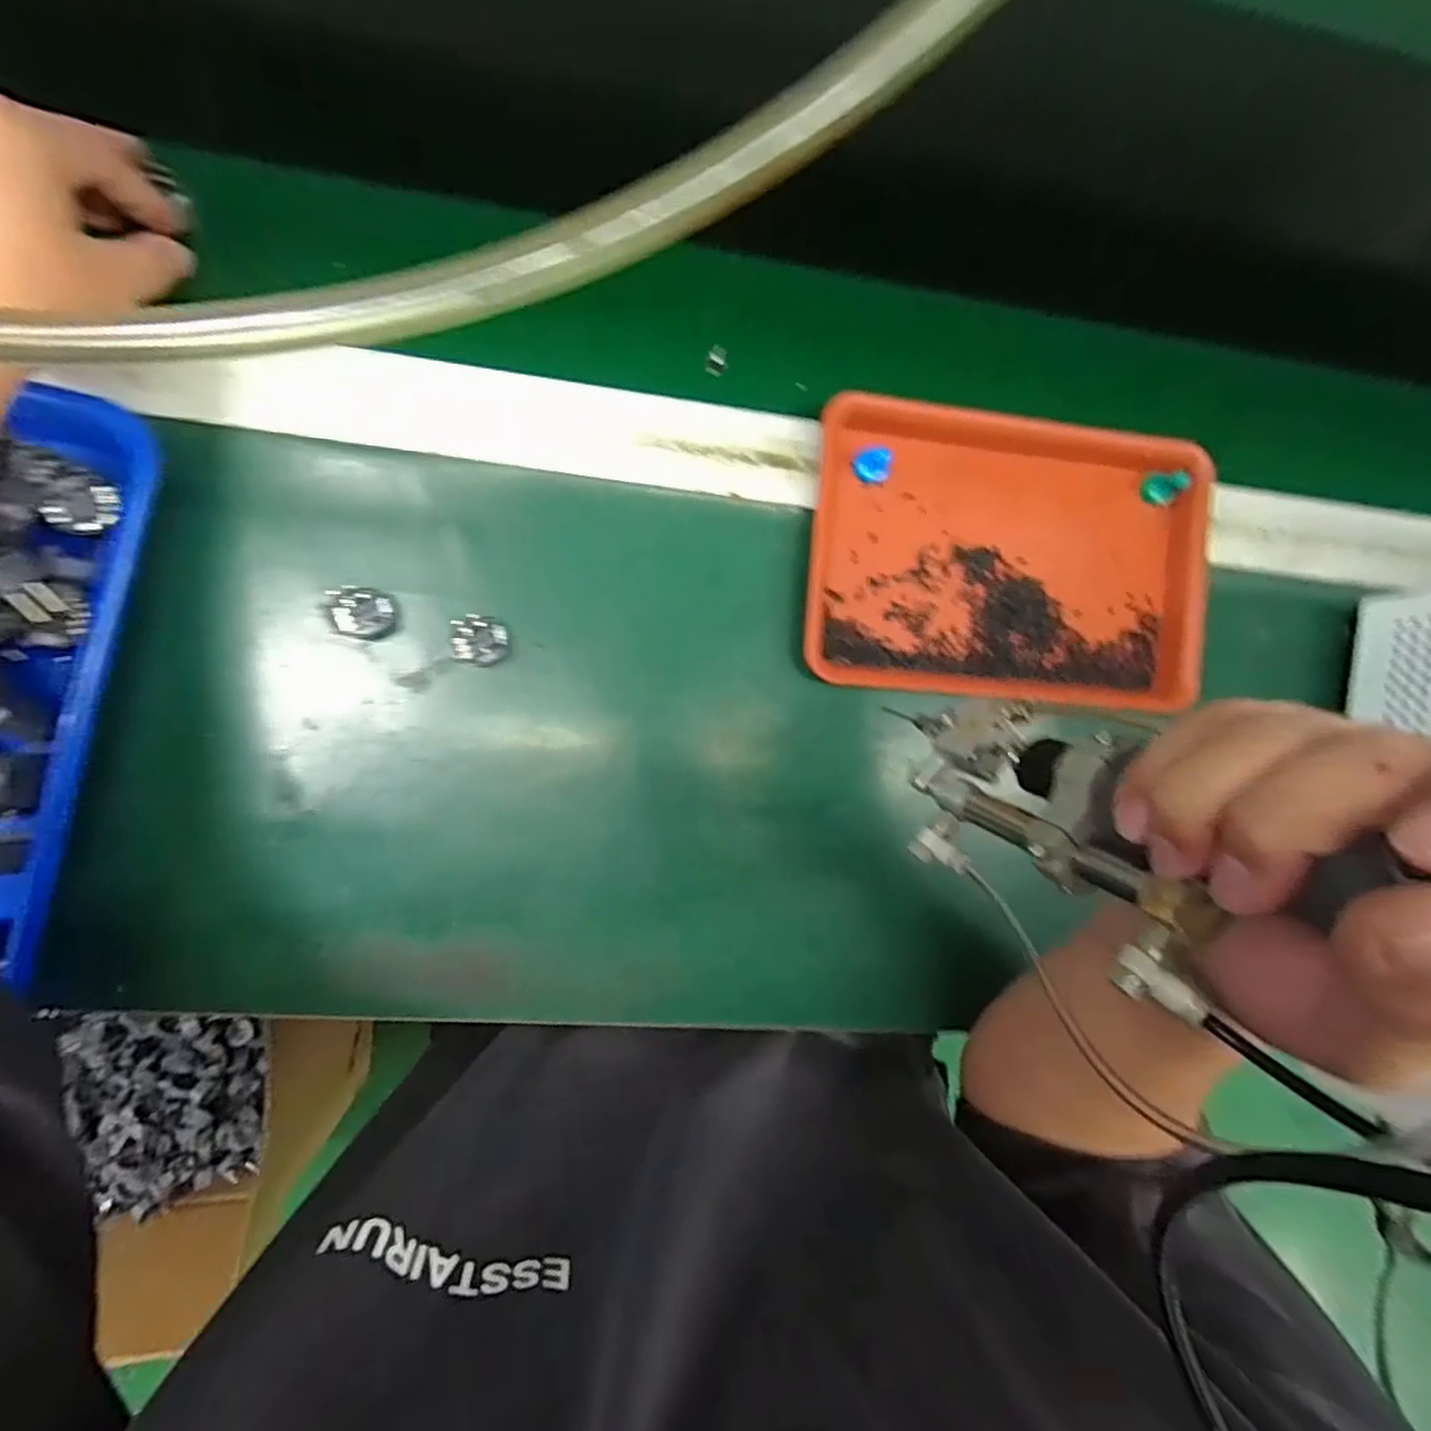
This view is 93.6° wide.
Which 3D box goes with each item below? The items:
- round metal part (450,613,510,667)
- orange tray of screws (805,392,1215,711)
[{"bbox_3d":[-0.123,-0.039,0.353,0.027,0.019,0.025,0,90,-9],"label":"round metal part"},{"bbox_3d":[0.167,-0.090,0.383,0.228,0.024,0.158,5,89,-9],"label":"orange tray of screws"}]

